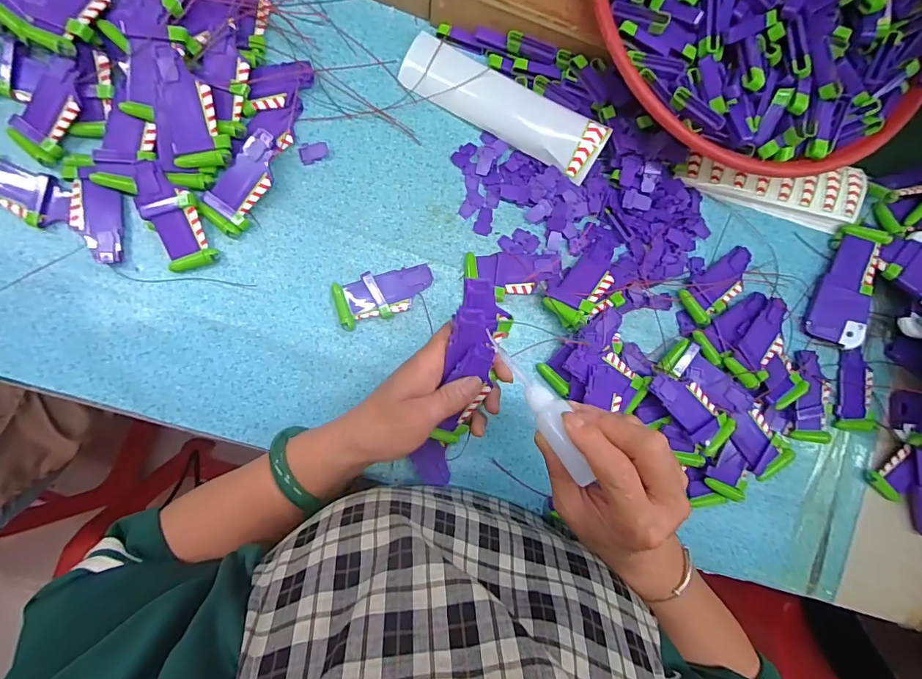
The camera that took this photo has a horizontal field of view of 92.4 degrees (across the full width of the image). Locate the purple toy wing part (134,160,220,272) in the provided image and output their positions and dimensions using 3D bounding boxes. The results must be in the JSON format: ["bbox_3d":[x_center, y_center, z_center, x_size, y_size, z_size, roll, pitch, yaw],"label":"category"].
[{"bbox_3d":[-0.245,-0.103,0.375,0.042,0.009,0.089,-24,108,-6],"label":"purple toy wing part"}]

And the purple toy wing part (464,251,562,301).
[{"bbox_3d":[0.050,-0.060,0.417,0.090,0.013,0.043,-1,90,-7],"label":"purple toy wing part"}]

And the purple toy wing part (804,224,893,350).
[{"bbox_3d":[0.391,-0.055,0.449,0.049,0.017,0.120,19,89,17],"label":"purple toy wing part"}]

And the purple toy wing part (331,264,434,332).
[{"bbox_3d":[-0.070,-0.042,0.405,0.090,0.011,0.042,-18,91,-6],"label":"purple toy wing part"}]

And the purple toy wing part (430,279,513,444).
[{"bbox_3d":[0.010,0.019,0.335,0.043,0.020,0.133,8,114,-6],"label":"purple toy wing part"}]

